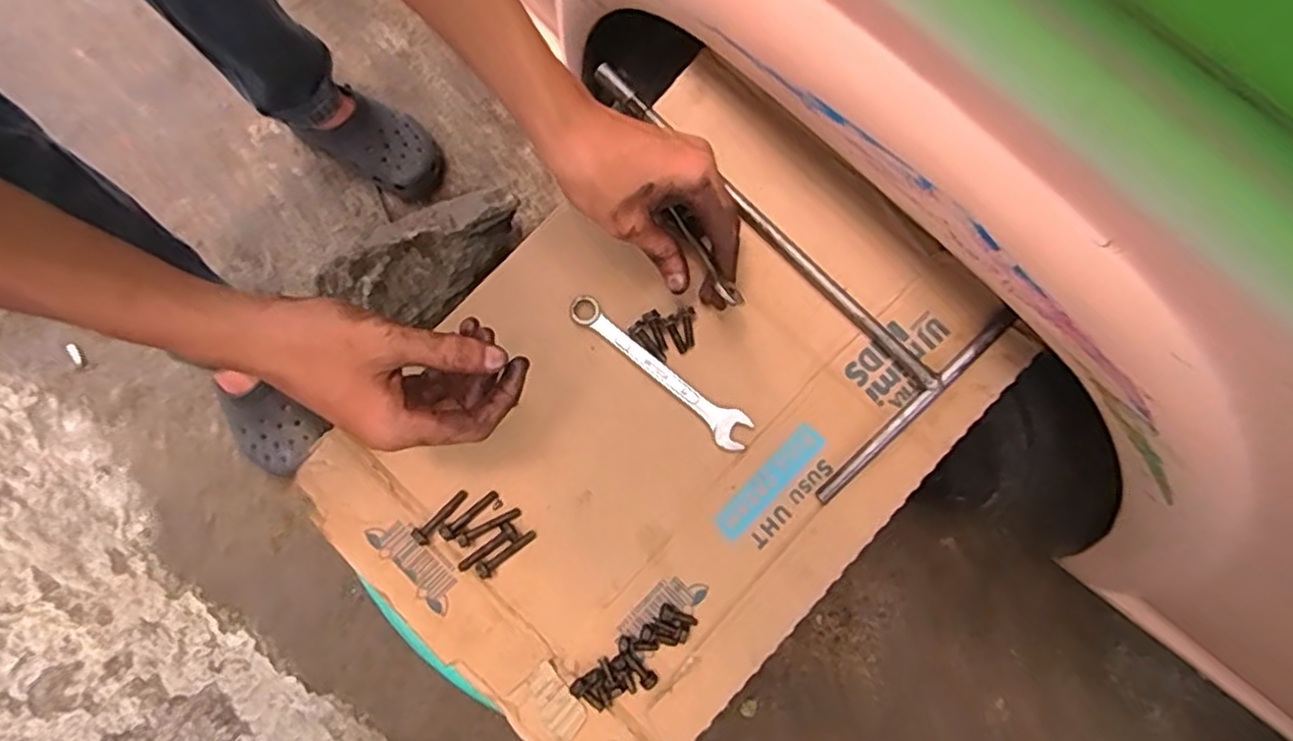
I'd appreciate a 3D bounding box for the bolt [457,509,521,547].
[{"bbox_3d":[-0.098,0.099,0.438,0.041,0.006,0.009,-25,83,-6],"label":"bolt"}]

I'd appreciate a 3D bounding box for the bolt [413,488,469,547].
[{"bbox_3d":[-0.129,0.091,0.437,0.011,0.008,0.041,44,82,5],"label":"bolt"}]

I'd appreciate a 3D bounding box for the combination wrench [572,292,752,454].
[{"bbox_3d":[0.007,0.000,0.451,0.141,0.005,0.023,39,82,4],"label":"combination wrench"}]

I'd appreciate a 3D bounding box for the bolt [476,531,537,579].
[{"bbox_3d":[-0.086,0.115,0.434,0.041,0.008,0.011,-33,84,-7],"label":"bolt"}]

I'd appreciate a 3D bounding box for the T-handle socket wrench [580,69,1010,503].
[{"bbox_3d":[0.065,-0.081,0.453,0.150,0.031,0.303,-42,80,-9],"label":"T-handle socket wrench"}]

